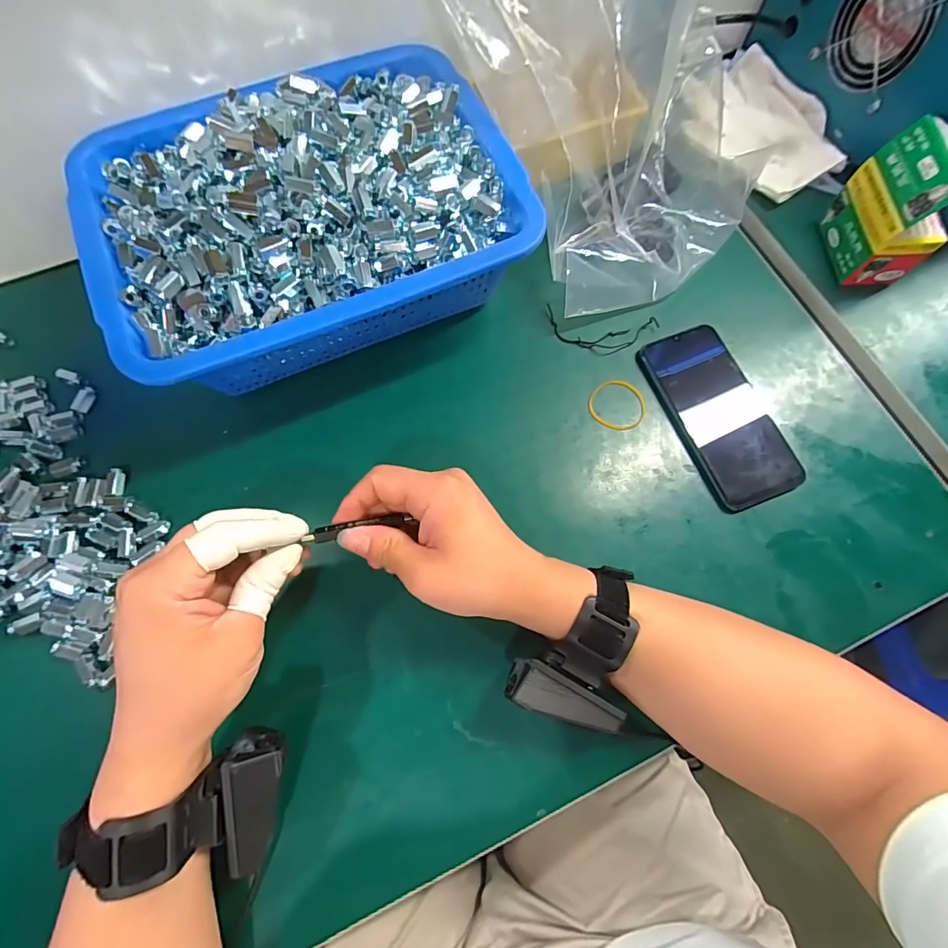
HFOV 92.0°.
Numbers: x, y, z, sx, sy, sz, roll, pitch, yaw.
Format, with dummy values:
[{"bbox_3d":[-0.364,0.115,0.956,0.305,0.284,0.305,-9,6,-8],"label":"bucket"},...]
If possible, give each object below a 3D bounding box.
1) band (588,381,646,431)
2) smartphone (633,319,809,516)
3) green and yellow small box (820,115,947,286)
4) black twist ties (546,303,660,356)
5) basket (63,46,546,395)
[{"bbox_3d":[0.121,-0.058,0.385,0.047,0.005,0.042,22,73,6],"label":"band"},{"bbox_3d":[0.203,-0.052,0.374,0.080,0.014,0.155,-20,74,-8],"label":"smartphone"},{"bbox_3d":[0.354,-0.223,0.387,0.049,0.101,0.082,-5,72,-3],"label":"green and yellow small box"},{"bbox_3d":[0.112,-0.125,0.402,0.096,0.006,0.041,7,72,1],"label":"black twist ties"},{"bbox_3d":[-0.123,-0.193,0.361,0.298,0.121,0.224,-24,74,-9],"label":"basket"}]

